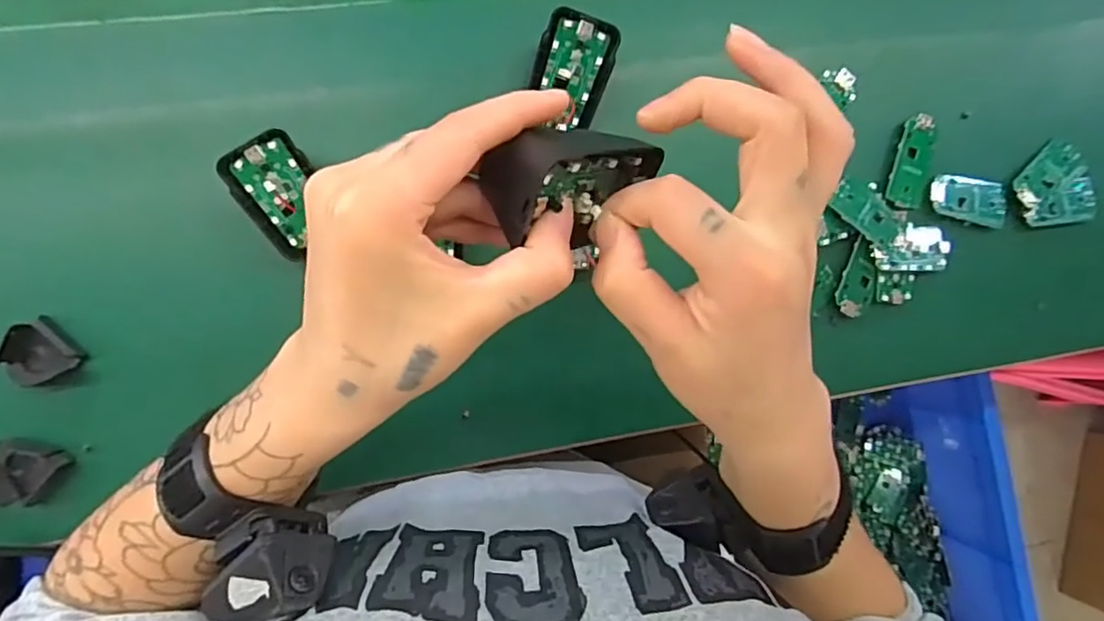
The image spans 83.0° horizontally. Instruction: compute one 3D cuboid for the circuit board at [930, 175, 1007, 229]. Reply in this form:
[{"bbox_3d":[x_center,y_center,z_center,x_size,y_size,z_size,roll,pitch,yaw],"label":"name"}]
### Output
[{"bbox_3d":[0.303,-0.079,0.446,0.060,0.009,0.030,7,89,-10],"label":"circuit board"}]

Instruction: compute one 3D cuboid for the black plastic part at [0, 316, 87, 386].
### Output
[{"bbox_3d":[-0.295,0.026,0.357,0.037,0.015,0.034,-32,95,-8],"label":"black plastic part"}]

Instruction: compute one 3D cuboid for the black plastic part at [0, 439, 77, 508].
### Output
[{"bbox_3d":[-0.304,0.094,0.358,0.037,0.017,0.034,18,87,-9],"label":"black plastic part"}]

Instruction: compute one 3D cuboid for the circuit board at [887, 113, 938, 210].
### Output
[{"bbox_3d":[0.255,-0.107,0.440,0.026,0.007,0.067,15,87,-9],"label":"circuit board"}]

